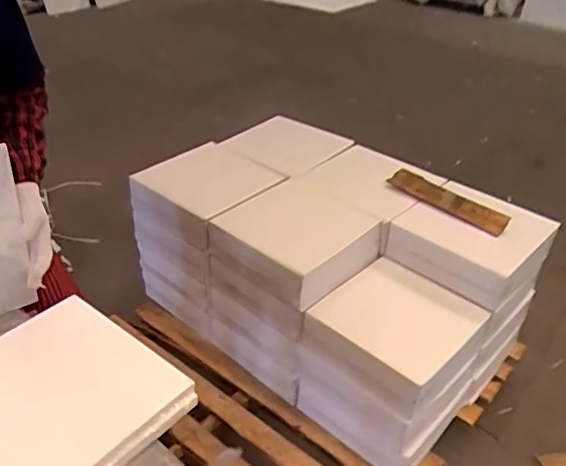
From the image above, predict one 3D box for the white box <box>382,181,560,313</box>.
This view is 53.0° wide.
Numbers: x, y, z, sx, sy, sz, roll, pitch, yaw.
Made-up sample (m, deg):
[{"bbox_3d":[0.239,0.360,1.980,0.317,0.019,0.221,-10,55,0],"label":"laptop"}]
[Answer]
[{"bbox_3d":[0.479,0.011,1.455,0.328,0.112,0.333,-27,45,-37],"label":"white box"}]

